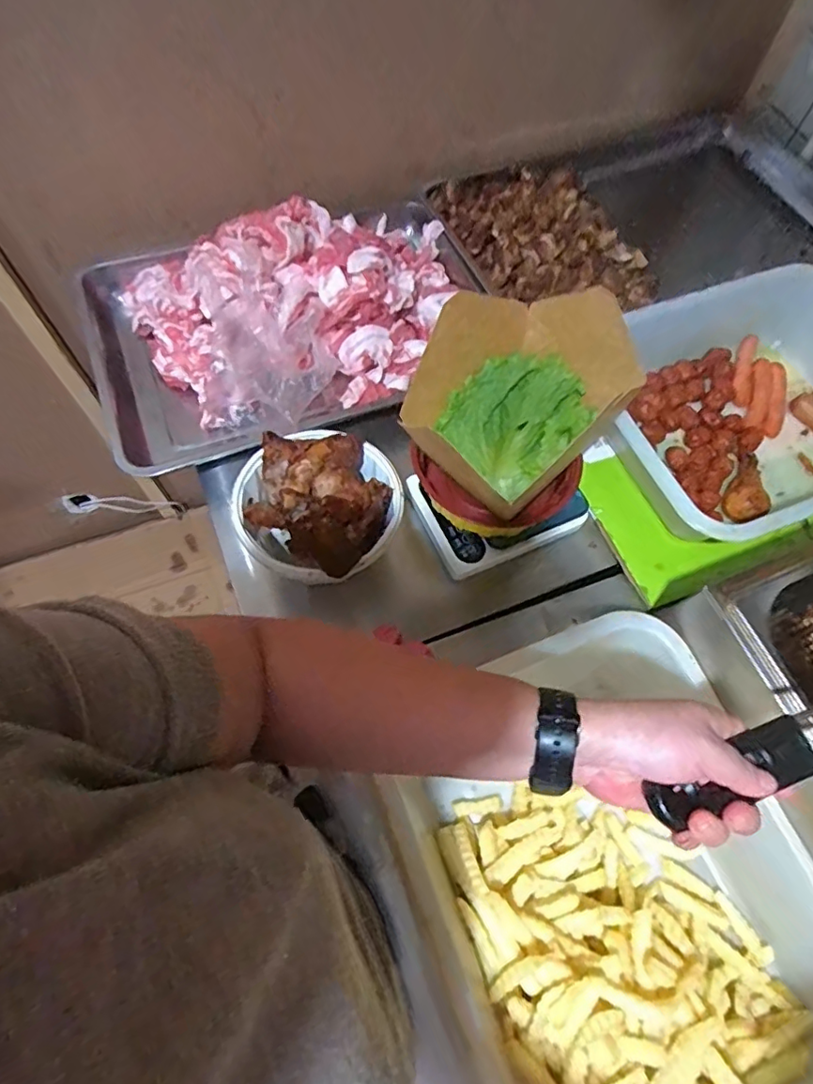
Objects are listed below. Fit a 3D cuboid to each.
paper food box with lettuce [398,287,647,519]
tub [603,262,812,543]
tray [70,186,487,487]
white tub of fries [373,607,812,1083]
[{"bbox_3d":[0.100,-0.139,0.538,0.179,0.120,0.153,-39,73,-18],"label":"paper food box with lettuce"},{"bbox_3d":[0.419,-0.161,0.668,0.379,0.093,0.291,-18,68,-11],"label":"tub"},{"bbox_3d":[-0.134,-0.299,0.696,0.469,0.129,0.333,-19,68,-11],"label":"tray"},{"bbox_3d":[0.172,0.270,0.464,0.313,0.094,0.371,-20,68,-12],"label":"white tub of fries"}]

